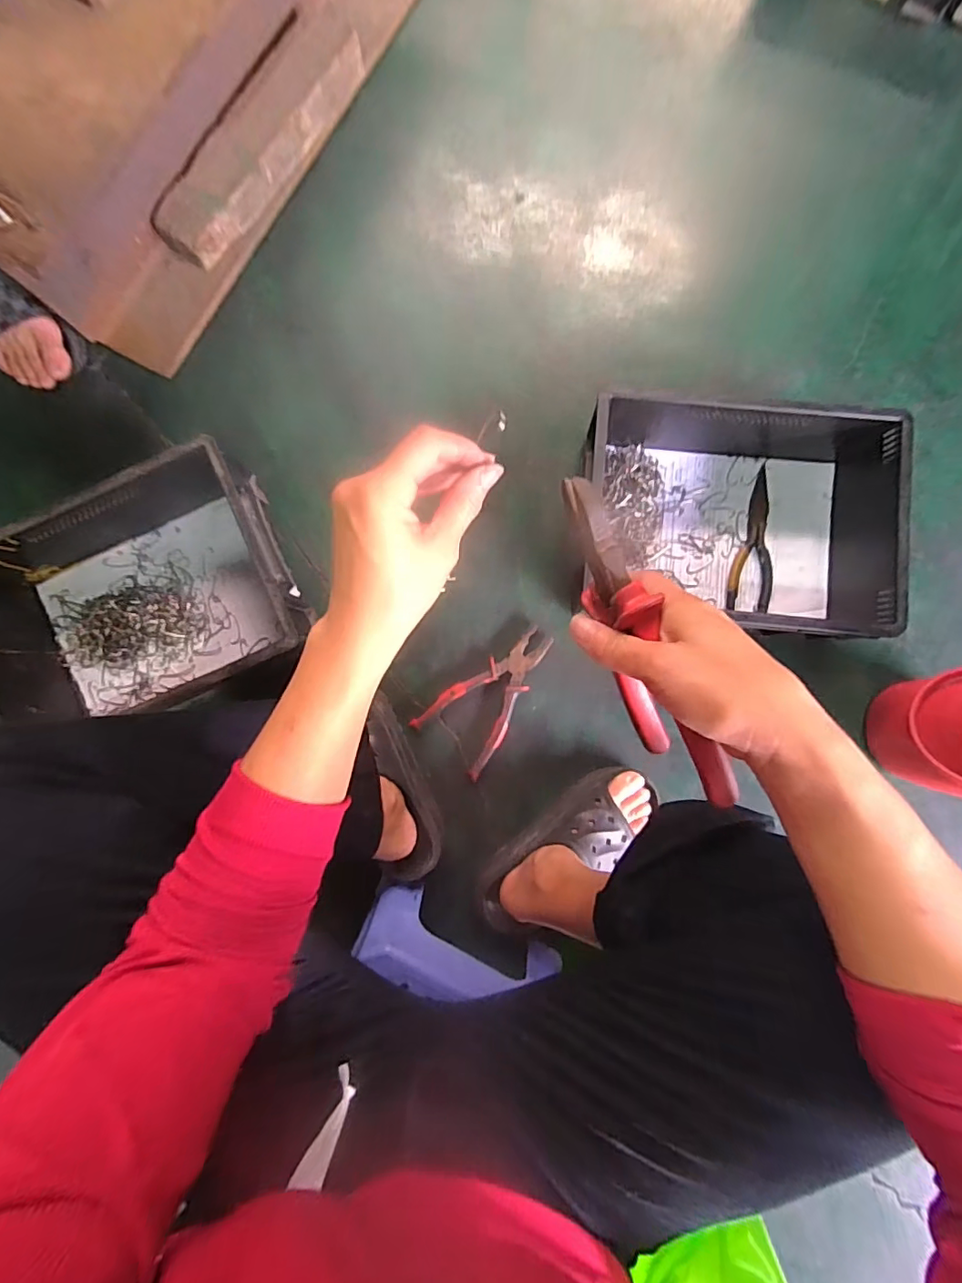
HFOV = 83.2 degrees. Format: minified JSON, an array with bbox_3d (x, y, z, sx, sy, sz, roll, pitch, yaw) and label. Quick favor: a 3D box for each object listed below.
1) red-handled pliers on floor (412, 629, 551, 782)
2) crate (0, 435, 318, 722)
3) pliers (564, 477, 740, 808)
[{"bbox_3d":[0.017,0.065,0.668,0.097,0.020,0.187,43,87,4],"label":"red-handled pliers on floor"},{"bbox_3d":[-0.393,-0.060,0.630,0.337,0.132,0.228,-18,85,-1],"label":"crate"},{"bbox_3d":[0.084,0.003,0.294,0.025,0.088,0.185,-29,114,-2],"label":"pliers"}]

